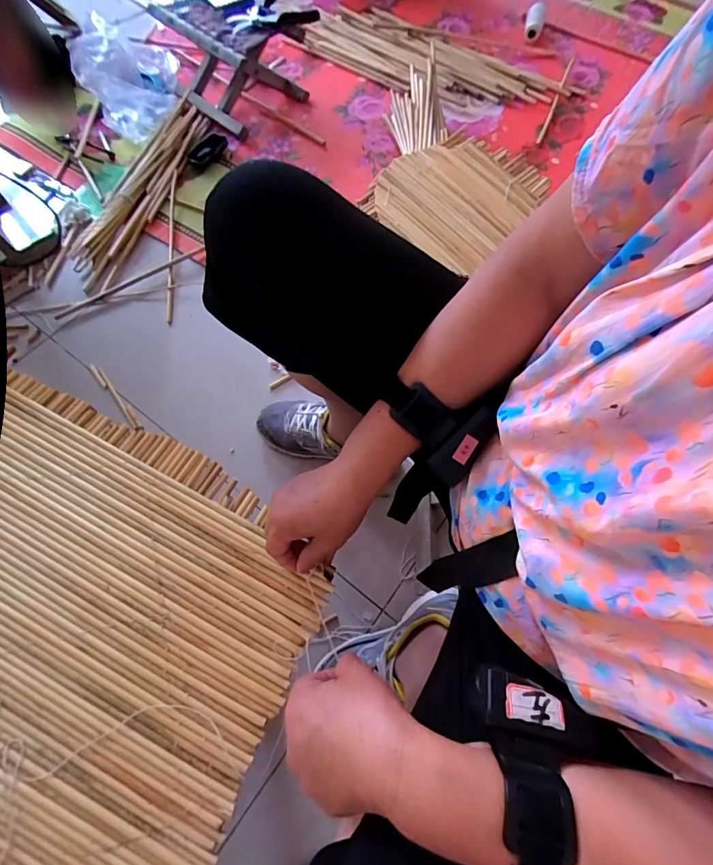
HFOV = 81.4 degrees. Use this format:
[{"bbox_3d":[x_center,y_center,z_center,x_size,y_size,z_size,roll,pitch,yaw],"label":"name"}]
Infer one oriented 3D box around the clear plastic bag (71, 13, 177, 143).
[{"bbox_3d":[-0.481,-0.754,0.899,0.187,0.186,0.140,-6,68,-5],"label":"clear plastic bag"}]

